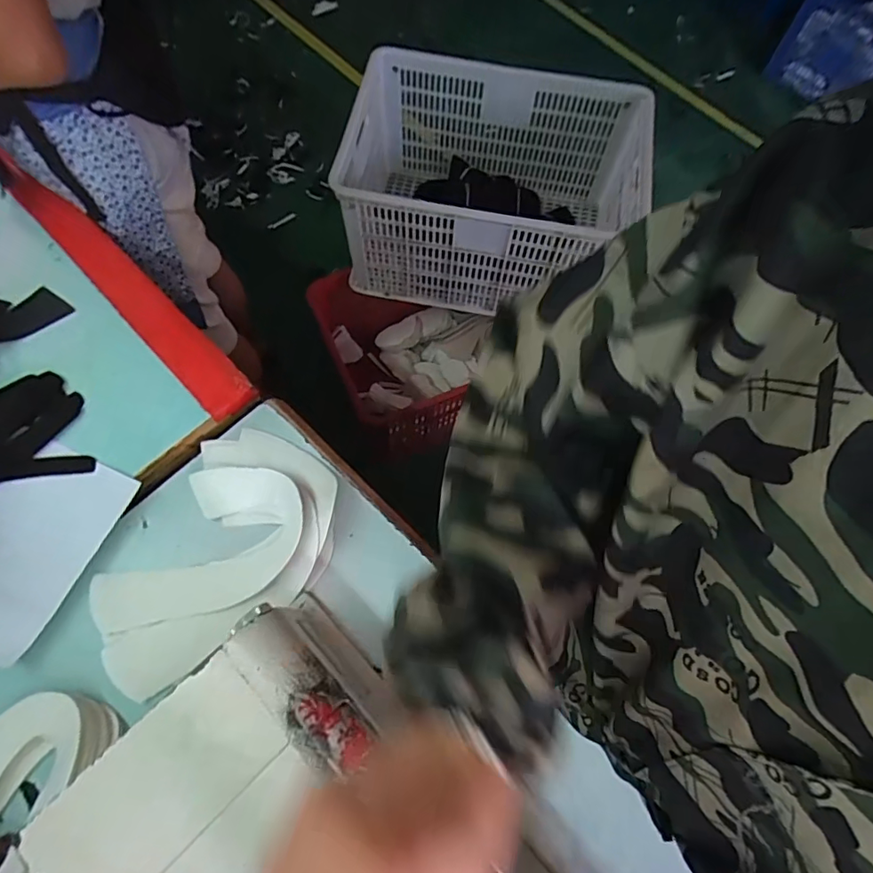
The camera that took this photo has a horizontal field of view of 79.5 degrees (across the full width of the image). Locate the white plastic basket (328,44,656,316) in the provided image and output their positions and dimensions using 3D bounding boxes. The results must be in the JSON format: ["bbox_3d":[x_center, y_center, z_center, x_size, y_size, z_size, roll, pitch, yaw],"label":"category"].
[{"bbox_3d":[0.116,-0.543,1.177,0.627,0.330,0.410,9,70,4],"label":"white plastic basket"}]

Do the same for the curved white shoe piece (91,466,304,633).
[{"bbox_3d":[-0.255,0.111,0.569,0.222,0.015,0.151,-11,70,-3],"label":"curved white shoe piece"}]

